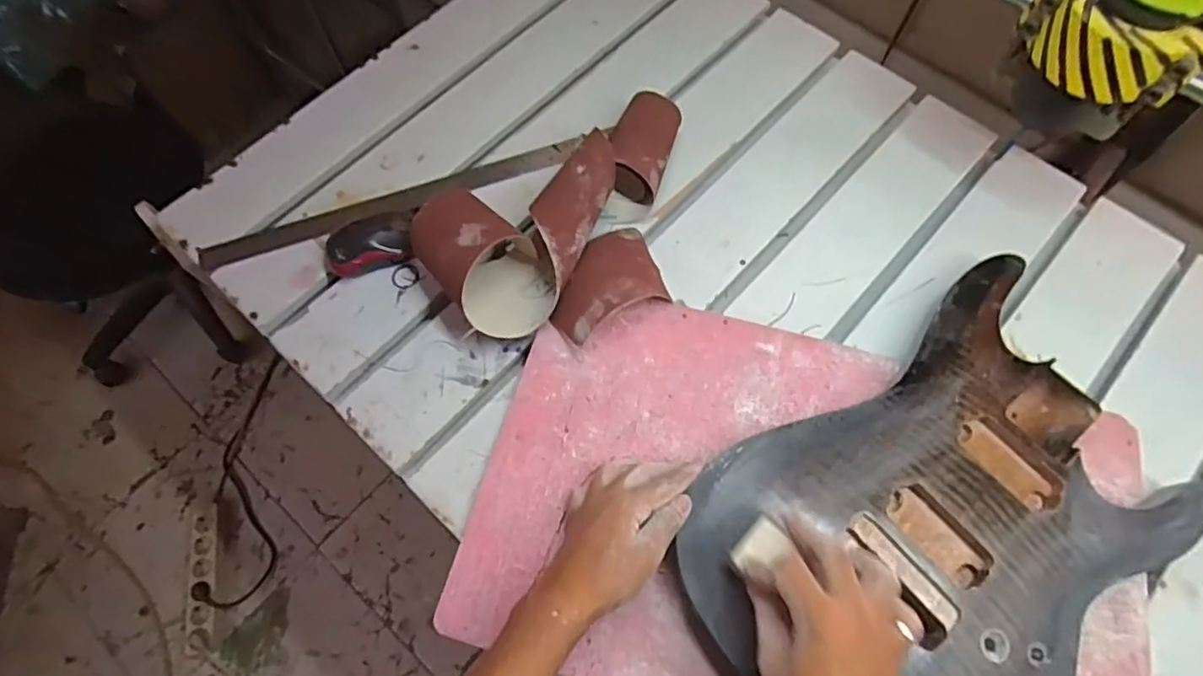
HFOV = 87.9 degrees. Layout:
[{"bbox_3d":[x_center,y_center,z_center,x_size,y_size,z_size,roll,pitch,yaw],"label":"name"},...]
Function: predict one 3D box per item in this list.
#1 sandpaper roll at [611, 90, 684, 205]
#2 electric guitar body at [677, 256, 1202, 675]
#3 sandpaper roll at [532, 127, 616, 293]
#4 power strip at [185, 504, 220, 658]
[{"bbox_3d":[0.043,-0.200,0.654,0.061,0.063,0.124,14,68,8],"label":"sandpaper roll"},{"bbox_3d":[0.271,0.150,0.480,0.393,0.040,0.289,-33,70,-11],"label":"electric guitar body"},{"bbox_3d":[-0.028,-0.122,0.613,0.058,0.078,0.158,20,69,10],"label":"sandpaper roll"},{"bbox_3d":[-0.817,0.488,1.276,0.059,0.042,0.290,-10,67,-2],"label":"power strip"}]

